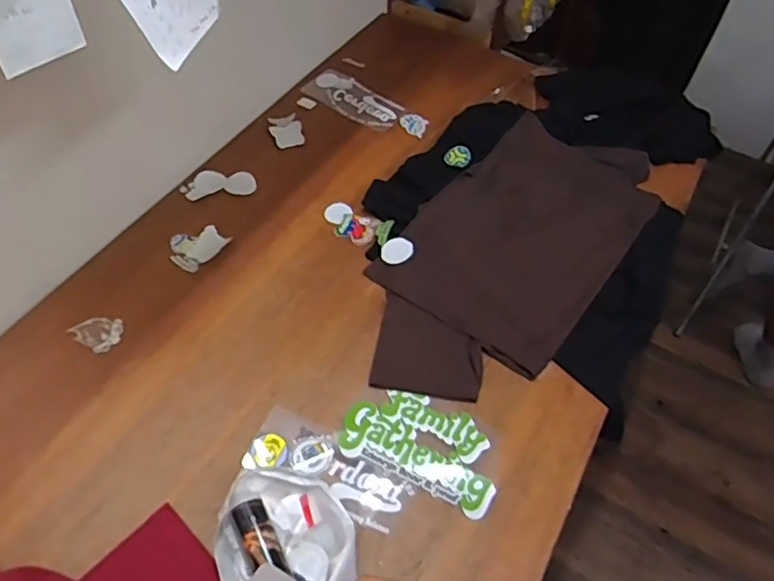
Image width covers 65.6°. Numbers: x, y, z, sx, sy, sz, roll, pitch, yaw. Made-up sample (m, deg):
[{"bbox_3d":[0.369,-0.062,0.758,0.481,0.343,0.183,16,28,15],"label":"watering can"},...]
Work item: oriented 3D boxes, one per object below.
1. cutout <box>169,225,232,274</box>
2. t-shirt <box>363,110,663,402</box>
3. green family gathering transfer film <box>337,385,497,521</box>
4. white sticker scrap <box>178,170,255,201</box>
[{"bbox_3d":[-0.351,-0.083,1.105,0.083,0.017,0.102,31,60,21],"label":"cutout"},{"bbox_3d":[0.231,-0.086,1.101,0.338,0.021,0.689,34,61,22],"label":"t-shirt"},{"bbox_3d":[0.058,0.223,0.892,0.235,0.011,0.134,23,55,16],"label":"green family gathering transfer film"},{"bbox_3d":[-0.339,-0.220,1.205,0.145,0.016,0.076,-7,54,-5],"label":"white sticker scrap"}]

